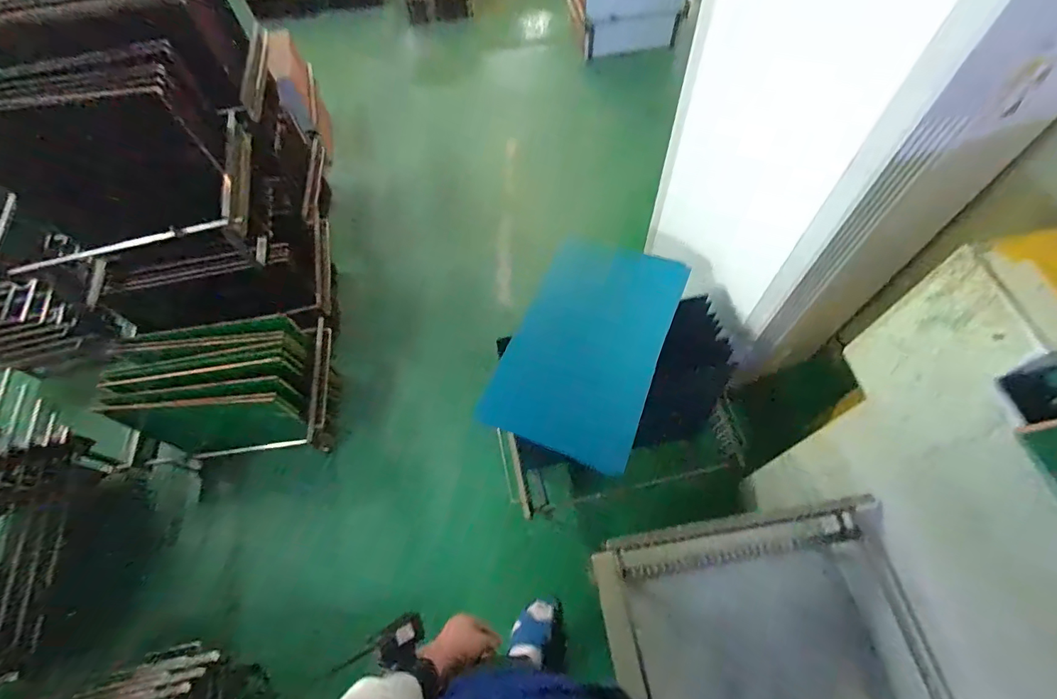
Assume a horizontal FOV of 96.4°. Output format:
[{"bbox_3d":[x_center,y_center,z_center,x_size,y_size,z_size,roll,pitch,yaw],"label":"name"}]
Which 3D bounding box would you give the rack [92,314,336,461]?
[{"bbox_3d":[-0.902,0.131,1.521,0.562,0.480,0.363,-7,62,0],"label":"rack"}]

